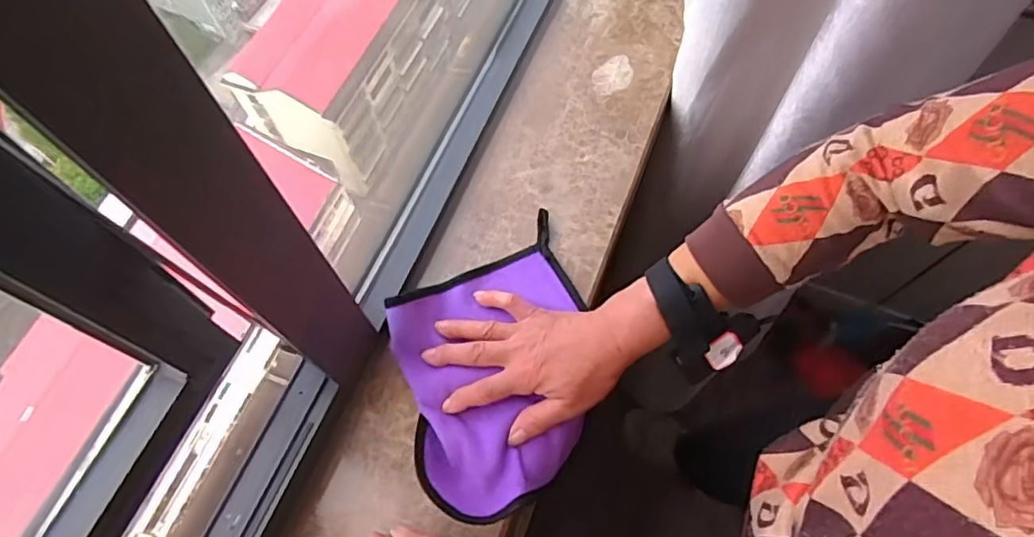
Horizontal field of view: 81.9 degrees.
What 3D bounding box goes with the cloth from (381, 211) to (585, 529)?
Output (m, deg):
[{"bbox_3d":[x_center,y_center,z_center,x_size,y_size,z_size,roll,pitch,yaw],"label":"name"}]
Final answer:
[{"bbox_3d":[-0.012,0.080,0.511,0.184,0.050,0.214,-24,65,-8],"label":"cloth"}]

